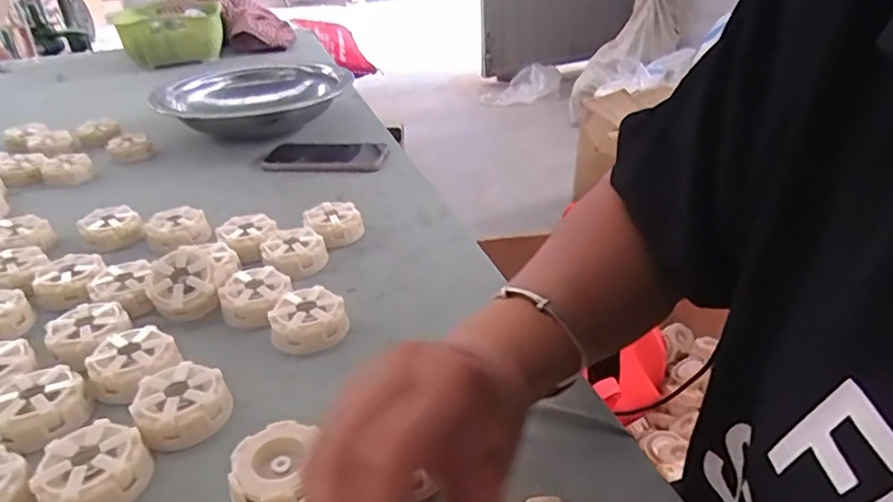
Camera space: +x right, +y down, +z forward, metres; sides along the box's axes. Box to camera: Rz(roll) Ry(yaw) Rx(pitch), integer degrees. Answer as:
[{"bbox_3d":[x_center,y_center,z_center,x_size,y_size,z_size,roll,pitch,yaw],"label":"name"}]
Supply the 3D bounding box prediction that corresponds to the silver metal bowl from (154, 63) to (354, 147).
[{"bbox_3d":[-0.317,-0.231,0.981,0.289,0.072,0.293,-2,30,1],"label":"silver metal bowl"}]

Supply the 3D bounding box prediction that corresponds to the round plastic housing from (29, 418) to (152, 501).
[{"bbox_3d":[-0.219,0.137,0.373,0.060,0.028,0.055,-2,30,1],"label":"round plastic housing"}]

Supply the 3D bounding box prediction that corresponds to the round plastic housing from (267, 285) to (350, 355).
[{"bbox_3d":[-0.115,0.059,0.502,0.060,0.032,0.060,-2,30,1],"label":"round plastic housing"}]

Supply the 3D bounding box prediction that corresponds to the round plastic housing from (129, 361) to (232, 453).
[{"bbox_3d":[-0.186,0.108,0.424,0.060,0.027,0.060,-2,30,1],"label":"round plastic housing"}]

